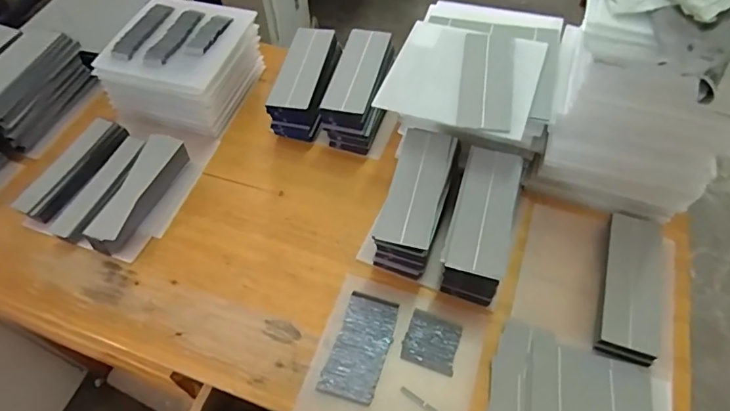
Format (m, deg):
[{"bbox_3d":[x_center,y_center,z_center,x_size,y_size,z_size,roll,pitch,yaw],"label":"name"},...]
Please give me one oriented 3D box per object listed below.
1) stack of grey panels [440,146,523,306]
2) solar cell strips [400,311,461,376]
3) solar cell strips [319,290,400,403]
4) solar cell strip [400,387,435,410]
[{"bbox_3d":[0.125,0.020,0.519,0.057,0.062,0.157,14,55,11],"label":"stack of grey panels"},{"bbox_3d":[0.067,0.137,0.488,0.052,0.004,0.053,16,56,13],"label":"solar cell strips"},{"bbox_3d":[-0.003,0.140,0.486,0.052,0.008,0.106,19,58,7],"label":"solar cell strips"},{"bbox_3d":[0.056,0.187,0.451,0.052,0.005,0.006,32,61,22],"label":"solar cell strip"}]

